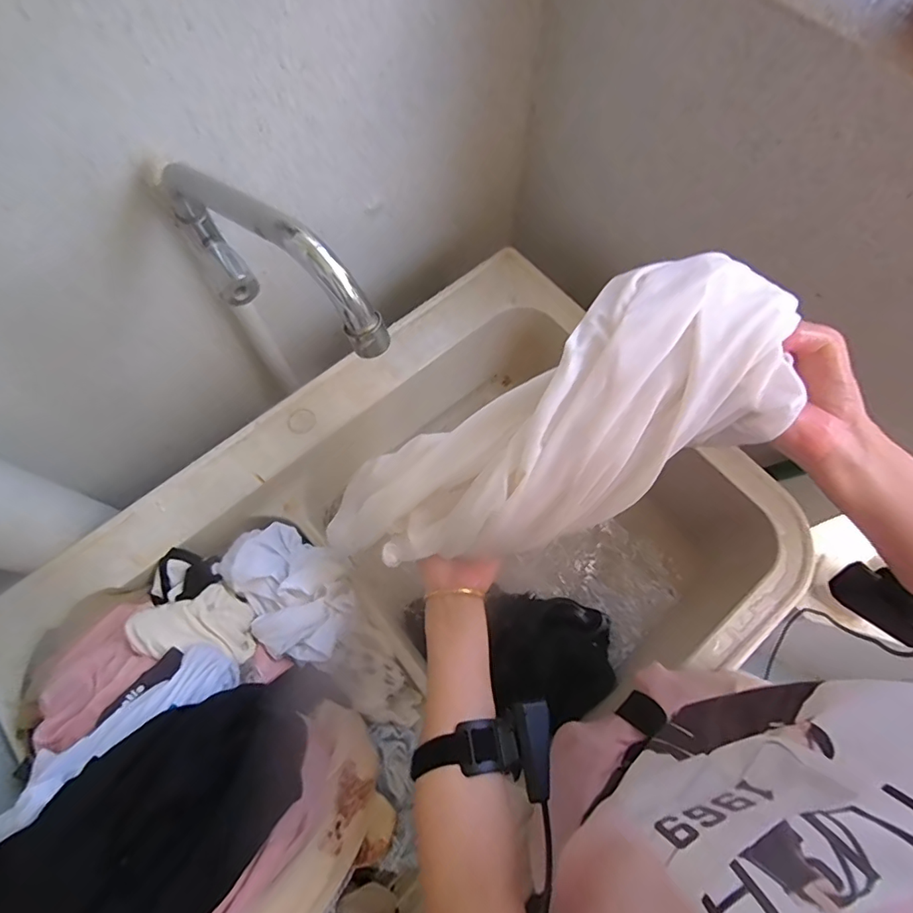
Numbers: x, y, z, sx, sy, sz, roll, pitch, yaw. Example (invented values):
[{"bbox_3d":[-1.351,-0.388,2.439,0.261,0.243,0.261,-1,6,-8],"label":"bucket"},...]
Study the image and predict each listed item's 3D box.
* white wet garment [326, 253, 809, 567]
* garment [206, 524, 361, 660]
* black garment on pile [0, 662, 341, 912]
[{"bbox_3d":[0.044,0.001,0.397,0.390,0.077,0.130,-30,67,30],"label":"white wet garment"},{"bbox_3d":[-0.202,0.152,0.597,0.180,0.042,0.121,28,72,10],"label":"garment"},{"bbox_3d":[-0.224,0.273,0.387,0.144,0.108,0.263,35,73,12],"label":"black garment on pile"}]

